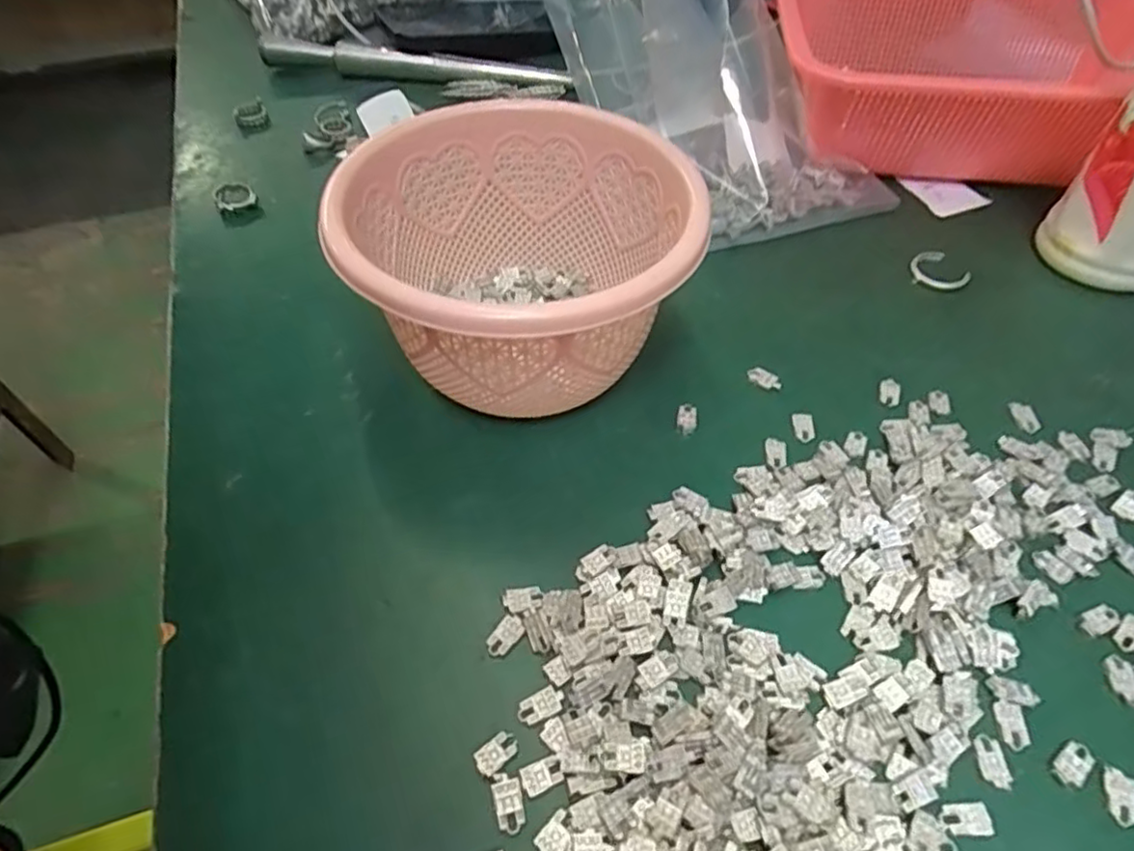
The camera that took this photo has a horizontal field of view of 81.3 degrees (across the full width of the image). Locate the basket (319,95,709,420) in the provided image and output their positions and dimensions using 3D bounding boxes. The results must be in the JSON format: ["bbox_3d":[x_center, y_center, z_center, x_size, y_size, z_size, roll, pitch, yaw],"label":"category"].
[{"bbox_3d":[-0.019,-0.066,0.292,0.132,0.090,0.146,-11,52,-9],"label":"basket"}]

